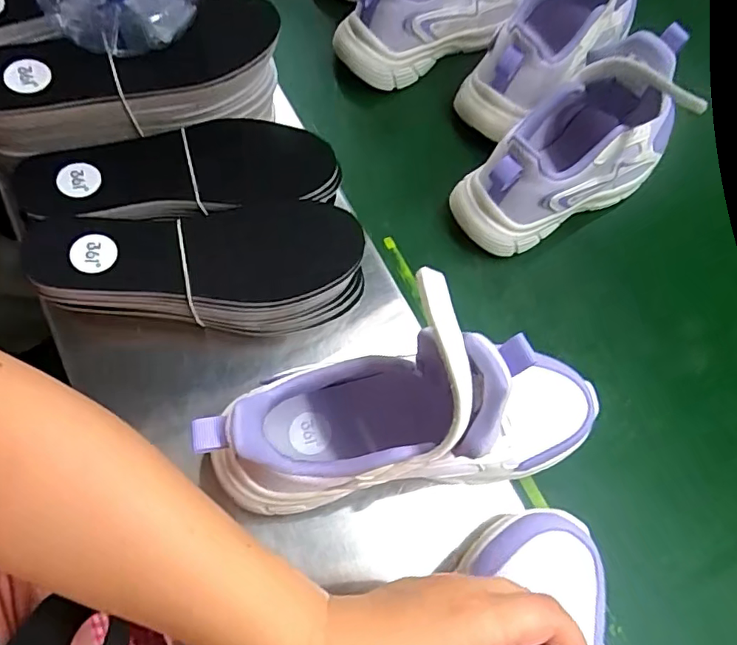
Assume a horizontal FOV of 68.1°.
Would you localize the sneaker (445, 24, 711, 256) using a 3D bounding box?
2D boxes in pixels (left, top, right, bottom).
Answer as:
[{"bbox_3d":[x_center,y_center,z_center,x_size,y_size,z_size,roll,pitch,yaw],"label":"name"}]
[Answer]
[{"bbox_3d":[0.176,-0.149,0.437,0.224,0.124,0.088,-33,76,-10],"label":"sneaker"}]

